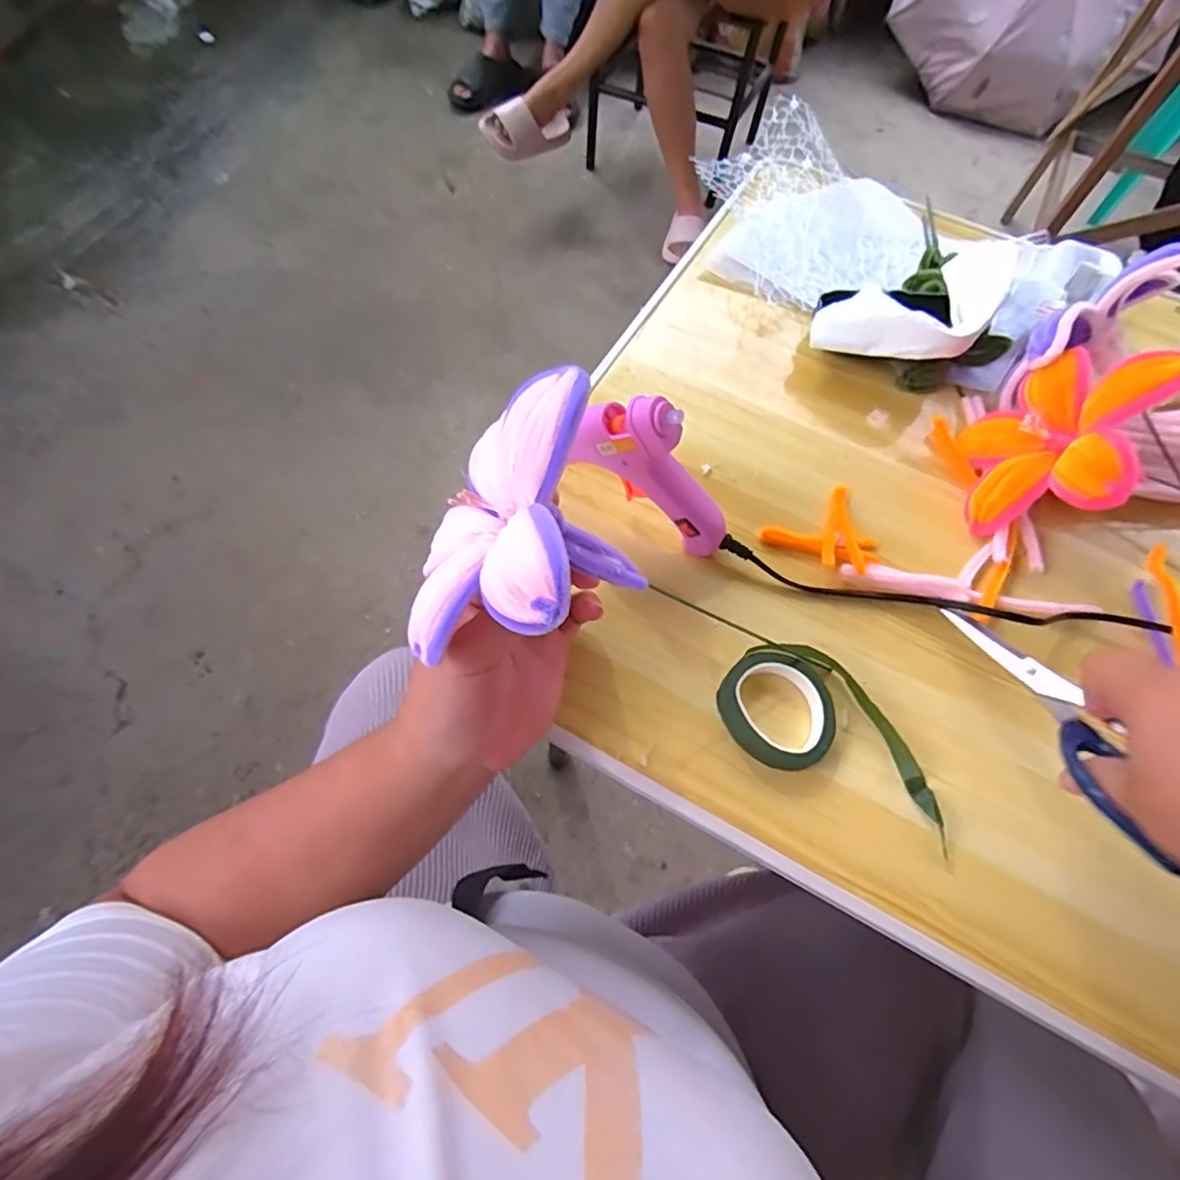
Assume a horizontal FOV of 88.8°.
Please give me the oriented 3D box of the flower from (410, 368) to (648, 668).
[{"bbox_3d":[-0.025,-0.020,0.232,0.066,0.084,0.103,40,68,15],"label":"flower"}]

